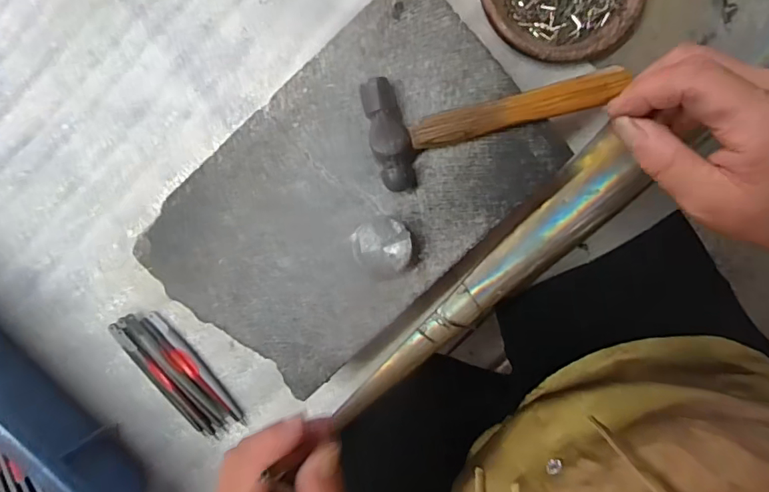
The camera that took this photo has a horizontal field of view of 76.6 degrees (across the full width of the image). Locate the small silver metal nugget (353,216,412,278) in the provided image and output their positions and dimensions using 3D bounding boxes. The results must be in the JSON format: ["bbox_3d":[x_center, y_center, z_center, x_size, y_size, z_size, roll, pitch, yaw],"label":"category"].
[{"bbox_3d":[-0.001,0.000,0.289,0.032,0.021,0.036,-8,91,2],"label":"small silver metal nugget"}]

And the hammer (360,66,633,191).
[{"bbox_3d":[0.063,-0.072,0.284,0.144,0.020,0.060,-7,92,2],"label":"hammer"}]

